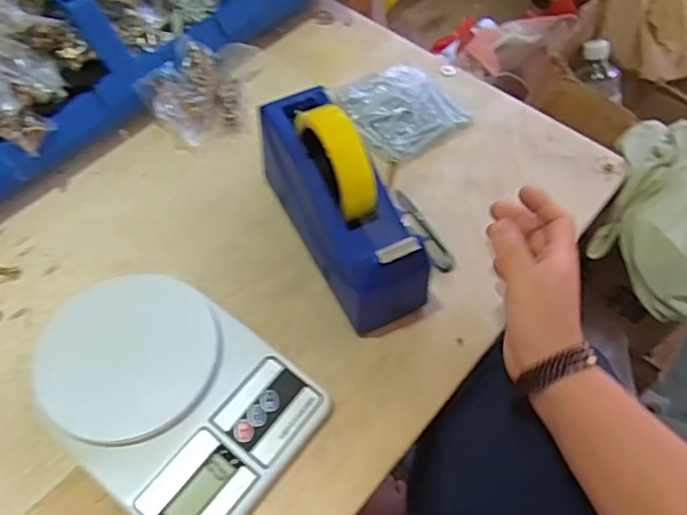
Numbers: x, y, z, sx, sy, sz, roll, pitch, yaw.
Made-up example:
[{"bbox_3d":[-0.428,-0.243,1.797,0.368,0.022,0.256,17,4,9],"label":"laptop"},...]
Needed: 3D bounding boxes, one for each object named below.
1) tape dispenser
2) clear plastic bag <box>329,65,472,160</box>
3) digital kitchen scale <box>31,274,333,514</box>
[{"bbox_3d":[-0.005,-0.051,0.500,0.069,0.129,0.205,-25,61,-17],"label":"tape dispenser"},{"bbox_3d":[0.063,-0.165,0.632,0.111,0.032,0.118,-31,63,-20],"label":"clear plastic bag"},{"bbox_3d":[-0.134,0.102,0.451,0.212,0.042,0.151,34,62,19],"label":"digital kitchen scale"}]

